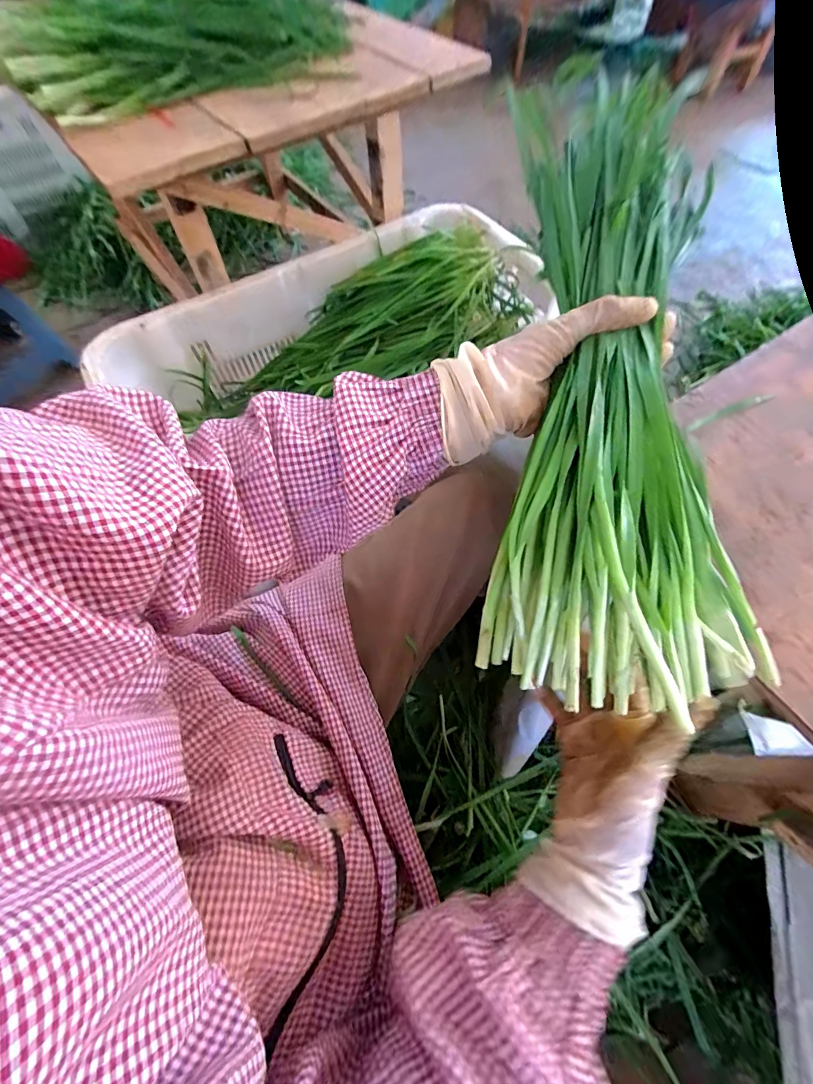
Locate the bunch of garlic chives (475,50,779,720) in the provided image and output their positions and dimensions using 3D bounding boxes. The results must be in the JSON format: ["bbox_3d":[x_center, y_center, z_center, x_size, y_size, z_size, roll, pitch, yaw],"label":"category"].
[{"bbox_3d":[0.127,-0.113,0.277,0.118,0.067,0.413,5,76,4],"label":"bunch of garlic chives"}]

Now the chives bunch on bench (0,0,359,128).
[{"bbox_3d":[-0.361,-0.796,0.666,0.556,0.101,0.185,-17,64,-7],"label":"chives bunch on bench"}]

